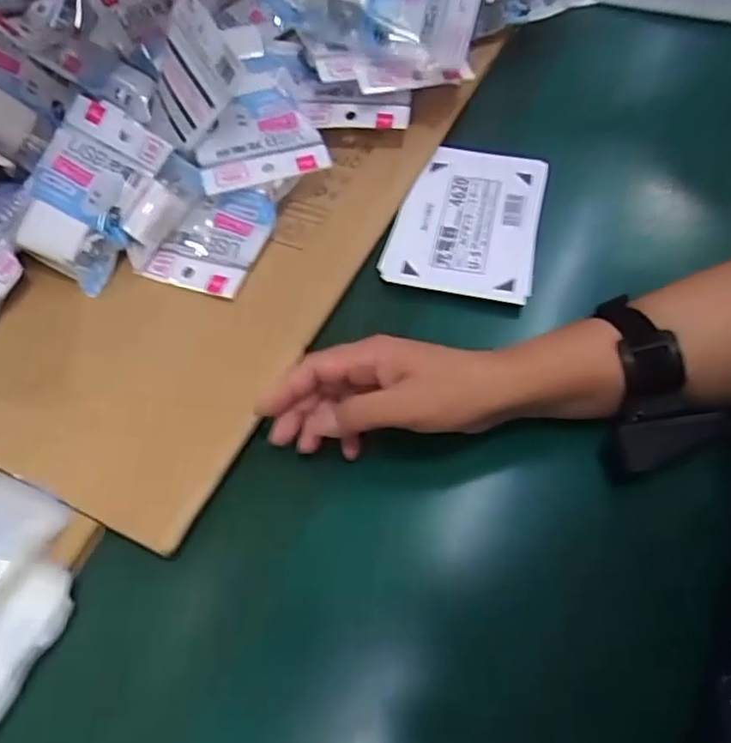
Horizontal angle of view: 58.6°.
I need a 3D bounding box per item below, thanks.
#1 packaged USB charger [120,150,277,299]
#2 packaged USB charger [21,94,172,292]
[{"bbox_3d":[-0.129,-0.113,0.498,0.109,0.035,0.090,20,61,16],"label":"packaged USB charger"},{"bbox_3d":[-0.214,-0.142,0.502,0.087,0.024,0.135,25,79,0],"label":"packaged USB charger"}]

